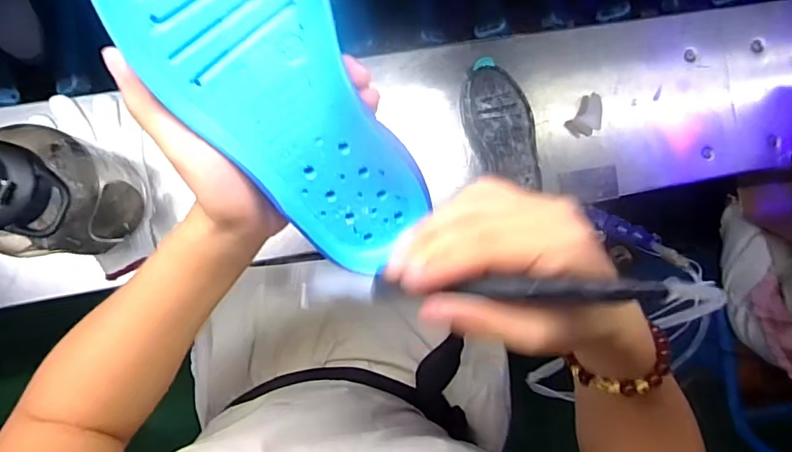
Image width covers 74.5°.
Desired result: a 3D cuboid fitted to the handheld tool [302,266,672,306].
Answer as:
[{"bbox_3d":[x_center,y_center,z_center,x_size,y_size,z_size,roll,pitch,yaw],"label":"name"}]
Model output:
[{"bbox_3d":[0.037,0.028,0.231,0.151,0.006,0.013,-1,86,14],"label":"handheld tool"}]

